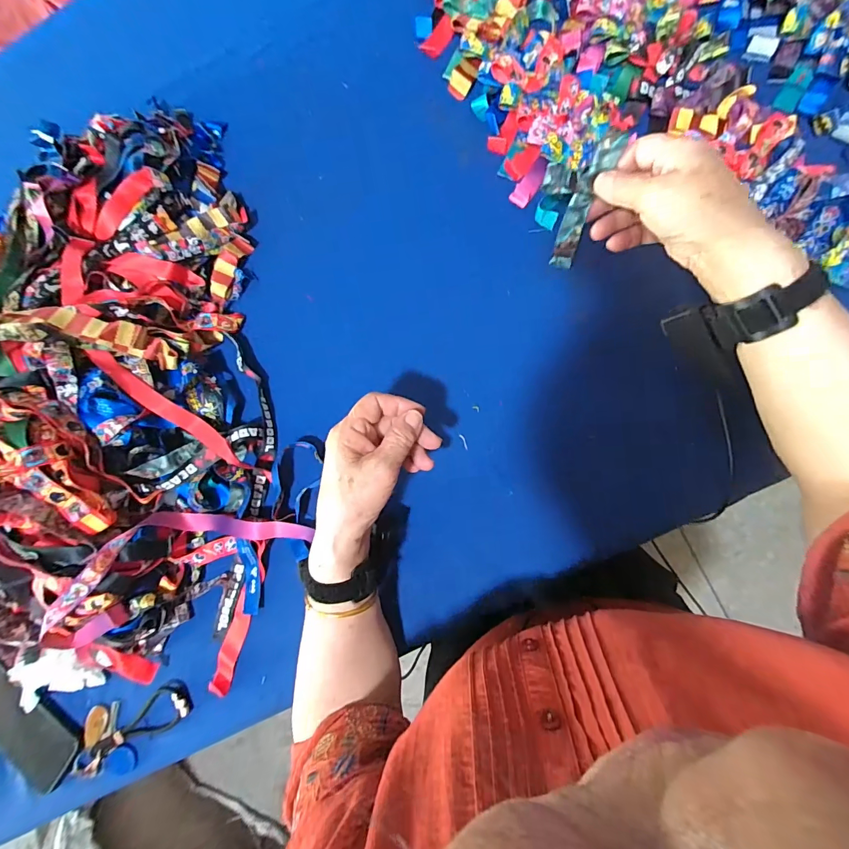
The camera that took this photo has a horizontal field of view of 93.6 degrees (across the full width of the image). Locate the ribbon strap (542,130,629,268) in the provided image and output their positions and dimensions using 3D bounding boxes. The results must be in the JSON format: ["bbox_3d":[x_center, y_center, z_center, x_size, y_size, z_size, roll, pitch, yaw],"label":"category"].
[{"bbox_3d":[0.136,-0.204,0.366,0.058,0.017,0.108,15,117,9],"label":"ribbon strap"}]

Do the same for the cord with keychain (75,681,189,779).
[{"bbox_3d":[-0.329,0.351,0.451,0.142,0.017,0.080,-22,82,6],"label":"cord with keychain"}]

